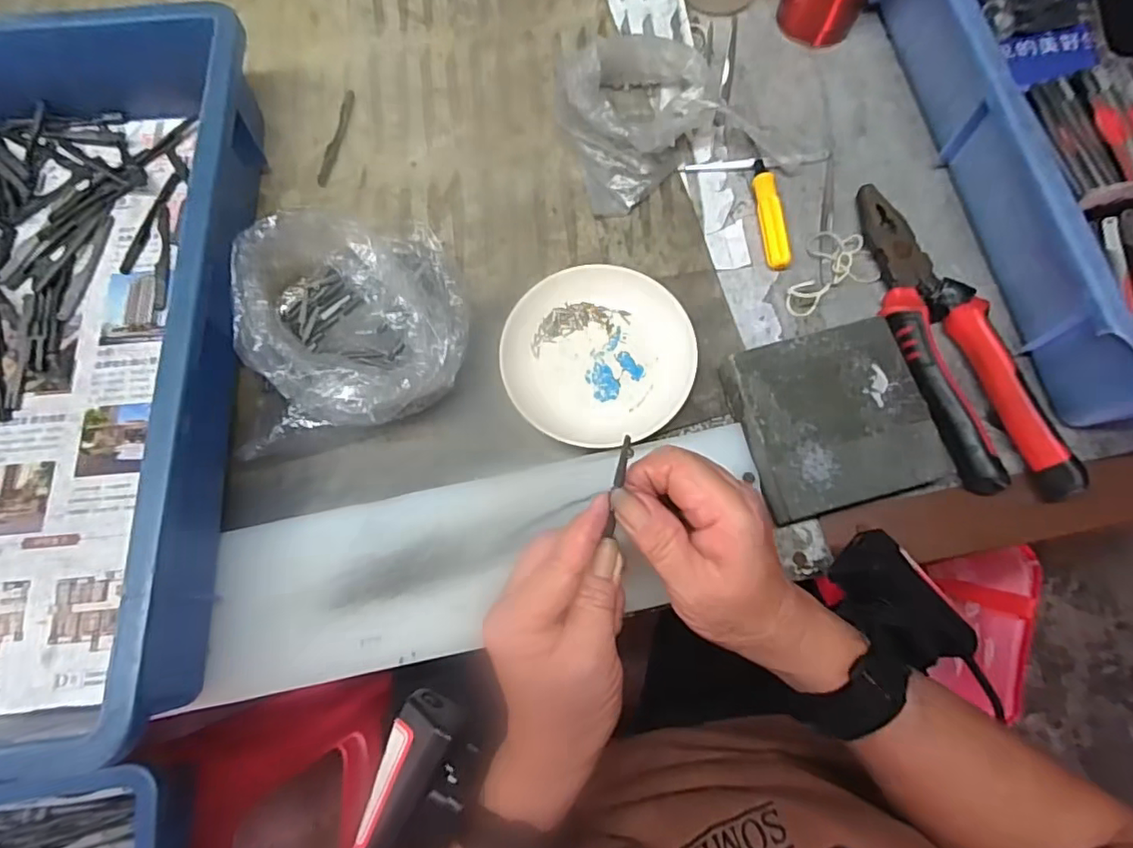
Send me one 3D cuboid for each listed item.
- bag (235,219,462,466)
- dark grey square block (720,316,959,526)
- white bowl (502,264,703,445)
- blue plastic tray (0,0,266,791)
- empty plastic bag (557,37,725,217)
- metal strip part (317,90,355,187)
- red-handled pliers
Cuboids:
[{"bbox_3d":[-0.128,-0.061,0.365,0.130,0.062,0.138,-9,75,-3],"label":"bag"},{"bbox_3d":[0.159,-0.003,0.359,0.108,0.021,0.103,-15,76,-5],"label":"dark grey square block"},{"bbox_3d":[0.019,-0.042,0.381,0.116,0.027,0.112,0,75,-1],"label":"white bowl"},{"bbox_3d":[-0.340,-0.038,0.343,0.296,0.091,0.442,-4,75,-3],"label":"blue plastic tray"},{"bbox_3d":[0.052,-0.221,0.422,0.116,0.045,0.138,-3,74,-1],"label":"empty plastic bag"},{"bbox_3d":[-0.168,-0.210,0.438,0.009,0.004,0.083,11,75,1],"label":"metal strip part"},{"bbox_3d":[0.238,-0.057,0.377,0.055,0.025,0.220,-16,76,-6],"label":"red-handled pliers"}]

